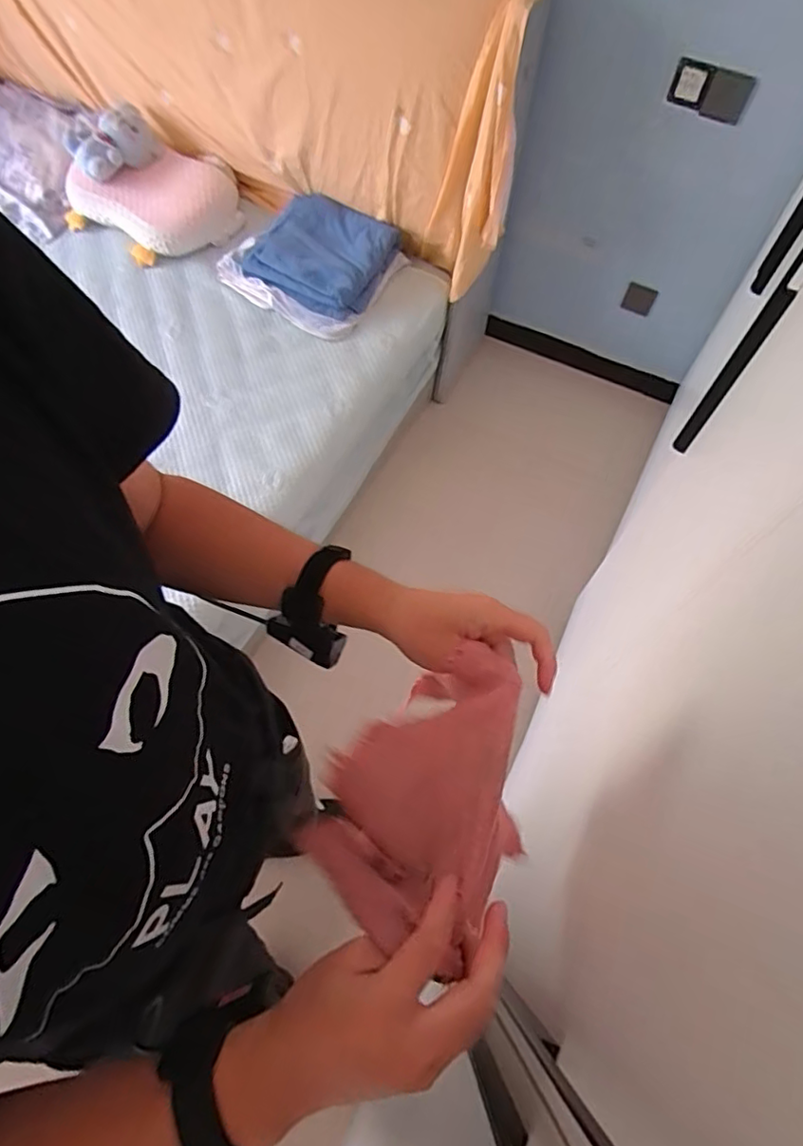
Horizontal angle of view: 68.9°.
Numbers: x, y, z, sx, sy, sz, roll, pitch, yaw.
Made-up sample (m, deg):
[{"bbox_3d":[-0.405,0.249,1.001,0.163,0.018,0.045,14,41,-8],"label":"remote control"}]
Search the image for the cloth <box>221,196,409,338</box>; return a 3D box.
[{"bbox_3d":[-0.247,-0.877,1.631,0.417,0.095,0.381,32,71,13],"label":"cloth"}]

